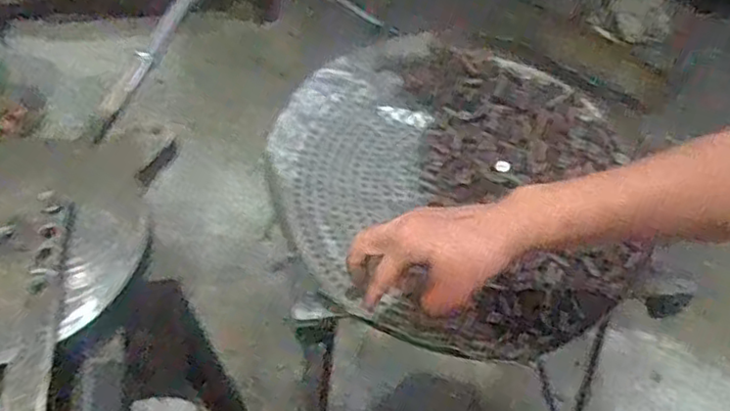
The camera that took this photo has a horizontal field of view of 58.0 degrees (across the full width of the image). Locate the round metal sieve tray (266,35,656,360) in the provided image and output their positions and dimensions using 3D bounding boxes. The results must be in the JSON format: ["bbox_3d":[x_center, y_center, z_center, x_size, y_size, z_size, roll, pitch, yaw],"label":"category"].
[{"bbox_3d":[0.092,-0.027,0.698,0.384,0.046,0.359,0,56,1],"label":"round metal sieve tray"}]

